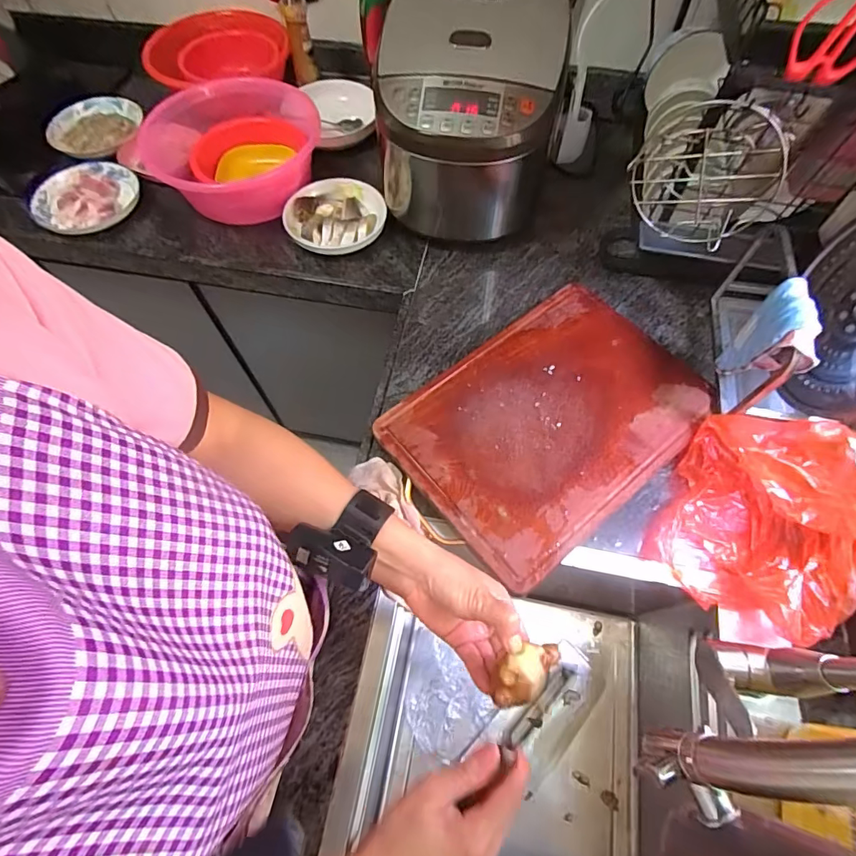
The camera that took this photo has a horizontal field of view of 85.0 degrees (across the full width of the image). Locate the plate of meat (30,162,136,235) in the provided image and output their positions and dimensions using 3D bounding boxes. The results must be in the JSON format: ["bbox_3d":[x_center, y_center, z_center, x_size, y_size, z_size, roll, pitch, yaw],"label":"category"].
[{"bbox_3d":[-0.599,-0.408,0.815,0.187,0.024,0.176,0,64,1],"label":"plate of meat"}]

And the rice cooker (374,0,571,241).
[{"bbox_3d":[0.052,-0.469,0.714,0.251,0.269,0.276,6,64,4],"label":"rice cooker"}]

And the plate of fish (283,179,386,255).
[{"bbox_3d":[-0.157,-0.355,0.793,0.168,0.039,0.155,-2,64,0],"label":"plate of fish"}]

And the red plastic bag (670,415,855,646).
[{"bbox_3d":[0.379,0.097,0.515,0.158,0.122,0.223,22,66,11],"label":"red plastic bag"}]

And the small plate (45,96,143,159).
[{"bbox_3d":[-0.654,-0.592,0.918,0.154,0.022,0.164,0,64,1],"label":"small plate"}]

